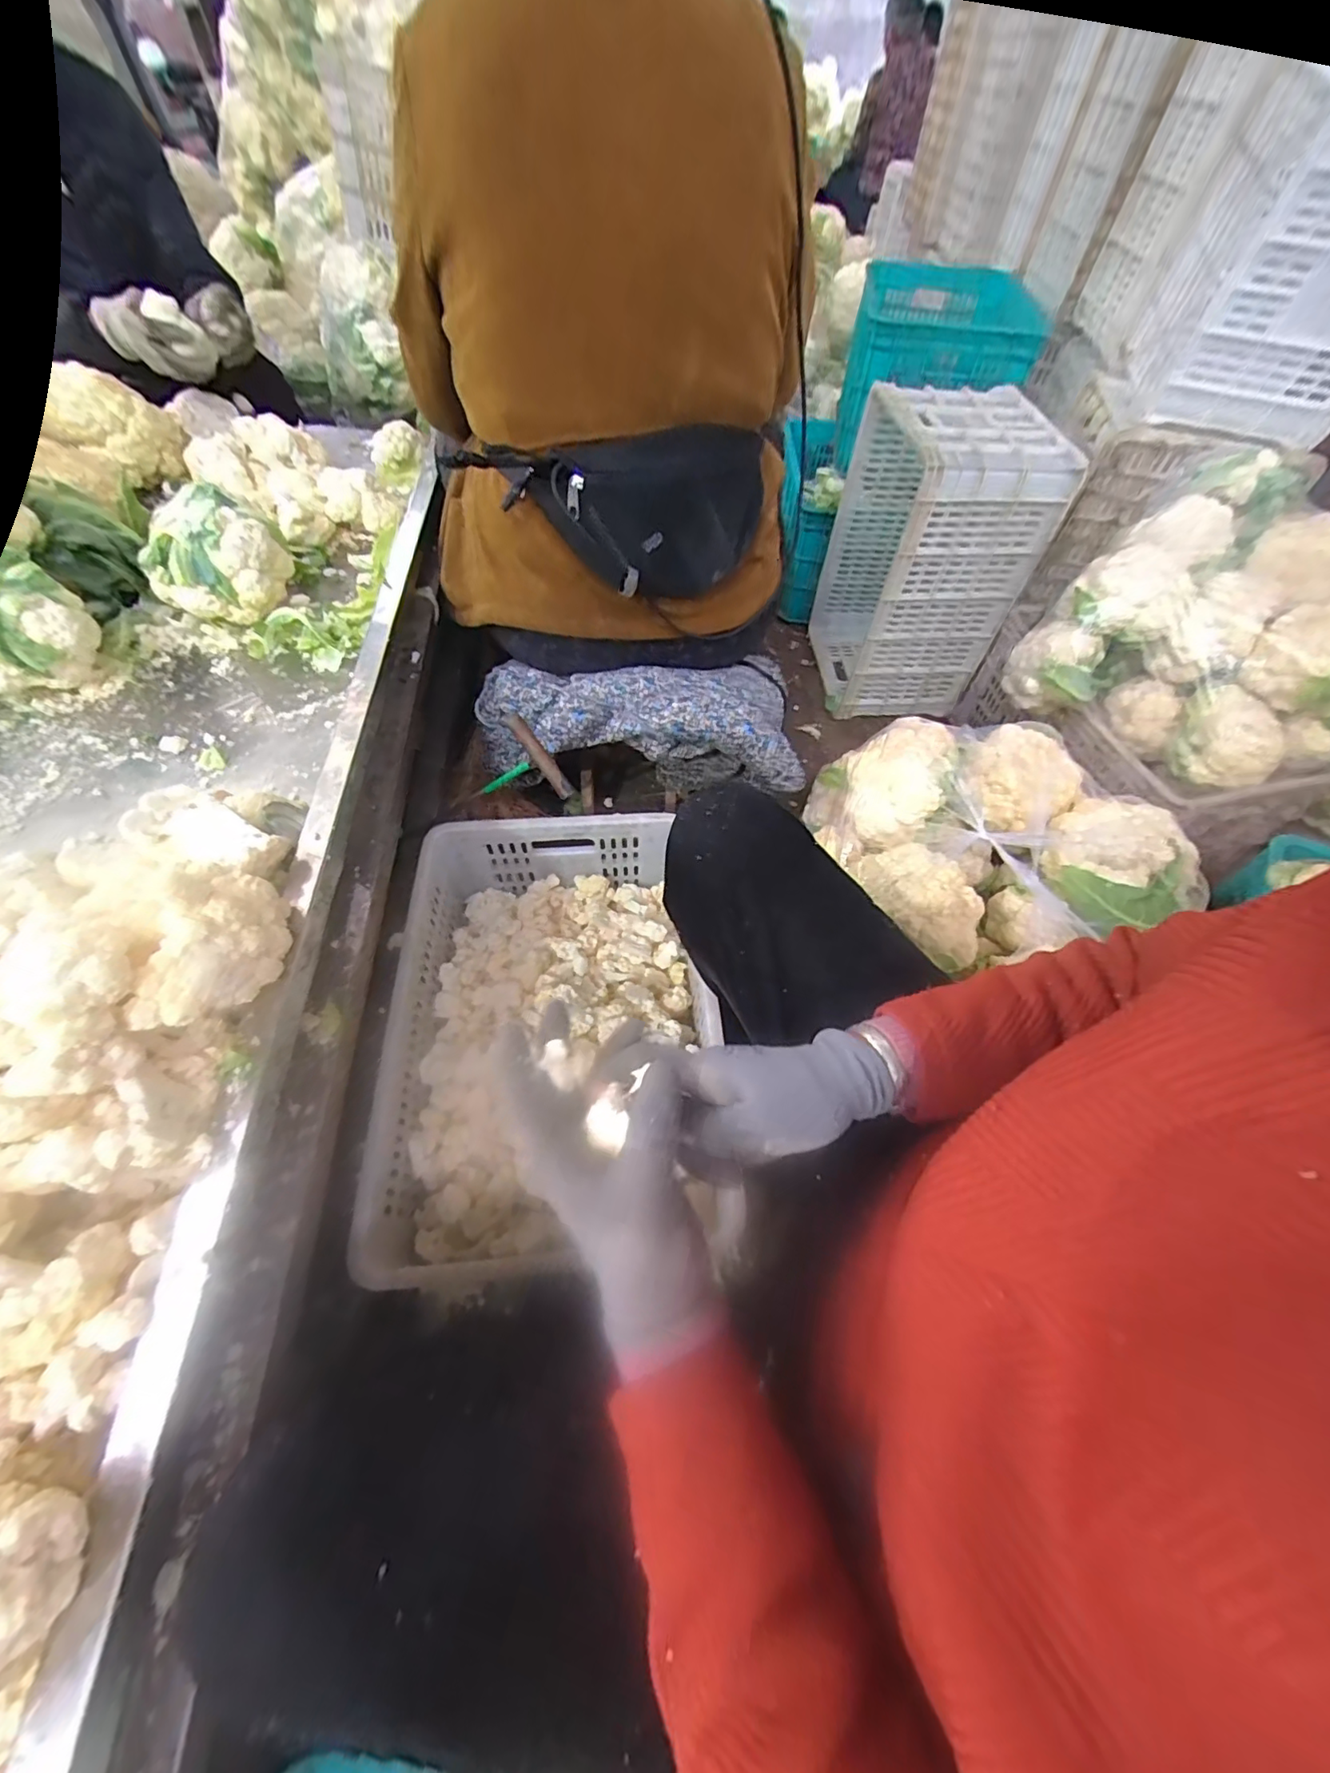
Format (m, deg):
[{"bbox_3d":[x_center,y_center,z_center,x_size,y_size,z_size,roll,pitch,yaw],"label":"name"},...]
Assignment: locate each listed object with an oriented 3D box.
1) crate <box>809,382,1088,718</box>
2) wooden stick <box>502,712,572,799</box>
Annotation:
[{"bbox_3d":[0.508,-0.668,1.170,0.254,0.498,0.417,-2,57,-2],"label":"crate"},{"bbox_3d":[-0.152,-0.154,0.676,0.014,0.114,0.021,-47,25,-26],"label":"wooden stick"}]

